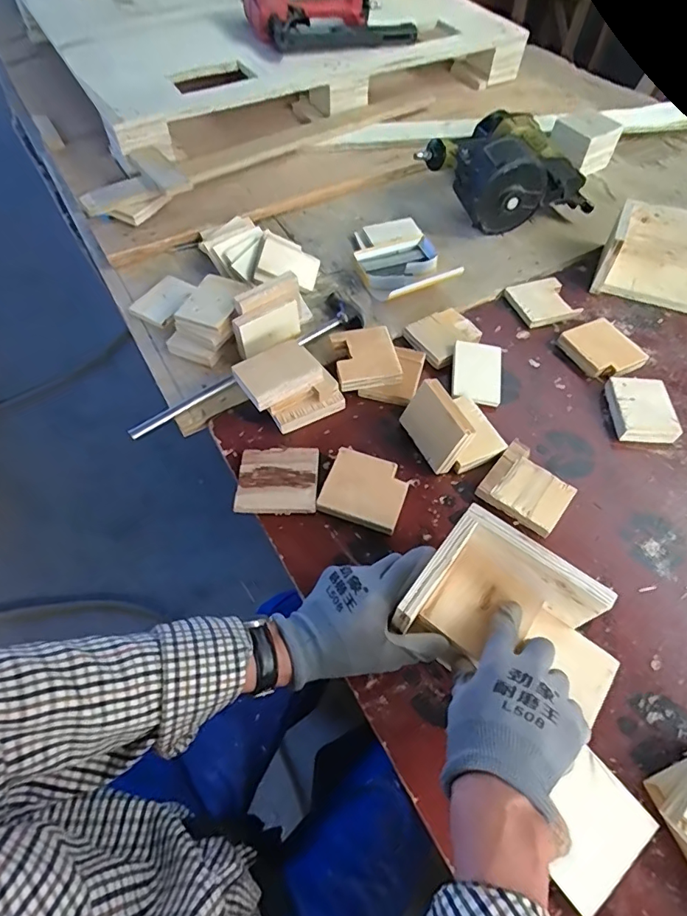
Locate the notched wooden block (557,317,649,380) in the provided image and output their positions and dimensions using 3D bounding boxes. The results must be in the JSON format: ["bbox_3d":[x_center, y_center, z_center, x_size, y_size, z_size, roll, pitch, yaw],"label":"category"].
[{"bbox_3d":[0.366,-0.154,0.692,0.087,0.017,0.098,-22,60,-11],"label":"notched wooden block"}]

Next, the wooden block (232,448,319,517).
[{"bbox_3d":[-0.076,0.026,0.575,0.091,0.018,0.085,-1,58,2],"label":"wooden block"}]

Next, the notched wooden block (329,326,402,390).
[{"bbox_3d":[0.030,-0.135,0.657,0.081,0.028,0.091,-6,59,-7],"label":"notched wooden block"}]

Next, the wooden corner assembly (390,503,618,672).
[{"bbox_3d":[0.140,0.134,0.440,0.136,0.069,0.124,36,66,22],"label":"wooden corner assembly"}]

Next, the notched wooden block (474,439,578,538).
[{"bbox_3d":[0.215,0.037,0.570,0.091,0.023,0.090,35,66,21],"label":"notched wooden block"}]

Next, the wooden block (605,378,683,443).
[{"bbox_3d":[0.383,-0.062,0.628,0.071,0.026,0.089,3,58,4],"label":"wooden block"}]

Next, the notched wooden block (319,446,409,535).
[{"bbox_3d":[0.026,0.037,0.564,0.090,0.024,0.084,17,60,12],"label":"notched wooden block"}]

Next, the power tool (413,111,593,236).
[{"bbox_3d":[0.269,-0.515,0.859,0.253,0.125,0.234,1,58,-2],"label":"power tool"}]

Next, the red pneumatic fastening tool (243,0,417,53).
[{"bbox_3d":[-0.025,-0.912,0.997,0.342,0.104,0.172,-5,59,-7],"label":"red pneumatic fastening tool"}]

